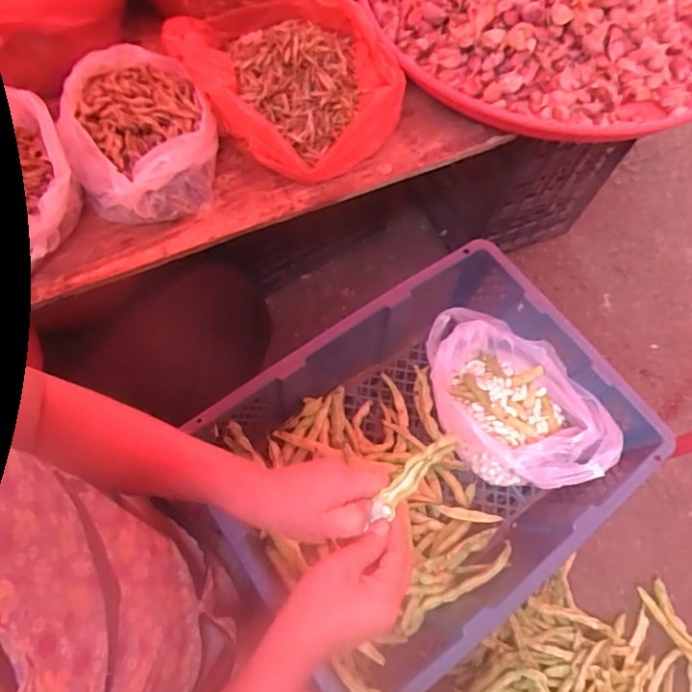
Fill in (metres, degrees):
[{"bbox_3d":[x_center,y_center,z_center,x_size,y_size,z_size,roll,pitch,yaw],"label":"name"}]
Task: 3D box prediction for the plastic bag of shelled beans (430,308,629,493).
[{"bbox_3d":[0.208,0.067,0.718,0.155,0.092,0.276,-28,70,-15],"label":"plastic bag of shelled beans"}]

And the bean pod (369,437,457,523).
[{"bbox_3d":[0.052,0.102,0.428,0.018,0.109,0.015,47,38,17],"label":"bean pod"}]

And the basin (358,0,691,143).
[{"bbox_3d":[0.318,-0.549,0.791,0.576,0.127,0.554,1,65,-3],"label":"basin"}]

